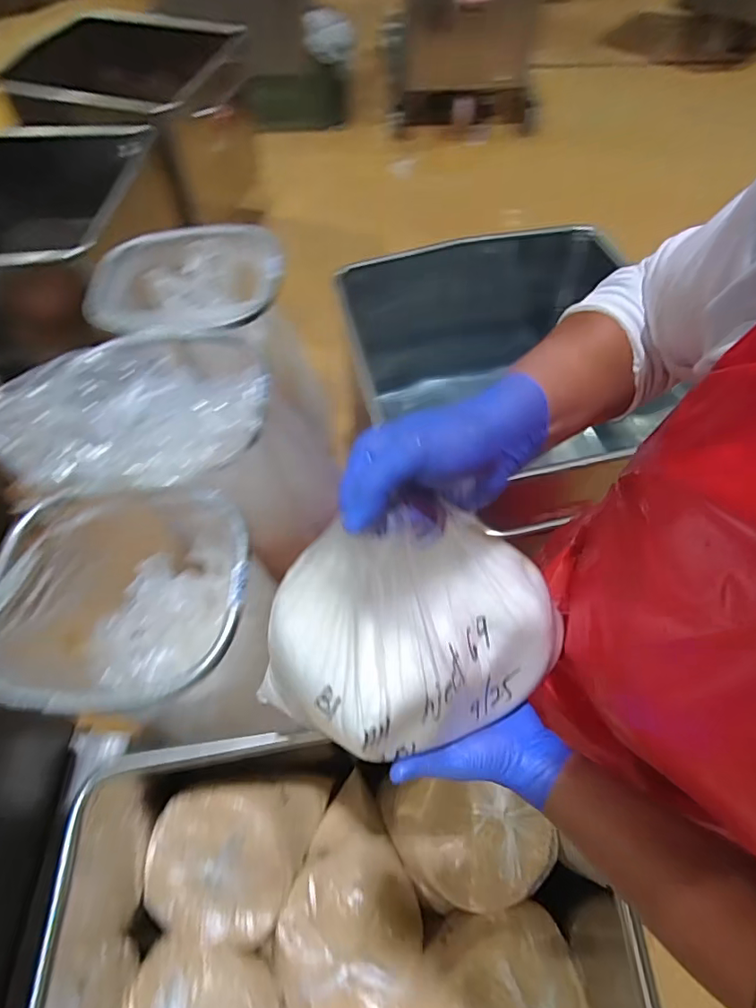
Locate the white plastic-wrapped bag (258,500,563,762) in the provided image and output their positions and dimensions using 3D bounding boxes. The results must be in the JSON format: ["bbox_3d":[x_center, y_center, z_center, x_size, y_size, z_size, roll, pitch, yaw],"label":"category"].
[{"bbox_3d":[0.024,0.094,0.401,0.223,0.137,0.144,-20,60,-10],"label":"white plastic-wrapped bag"}]

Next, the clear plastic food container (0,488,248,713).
[{"bbox_3d":[-0.337,0.154,0.754,0.330,0.217,0.315,14,60,10],"label":"clear plastic food container"}]

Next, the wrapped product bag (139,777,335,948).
[{"bbox_3d":[-0.229,0.557,0.842,0.235,0.139,0.247,8,59,7],"label":"wrapped product bag"}]

